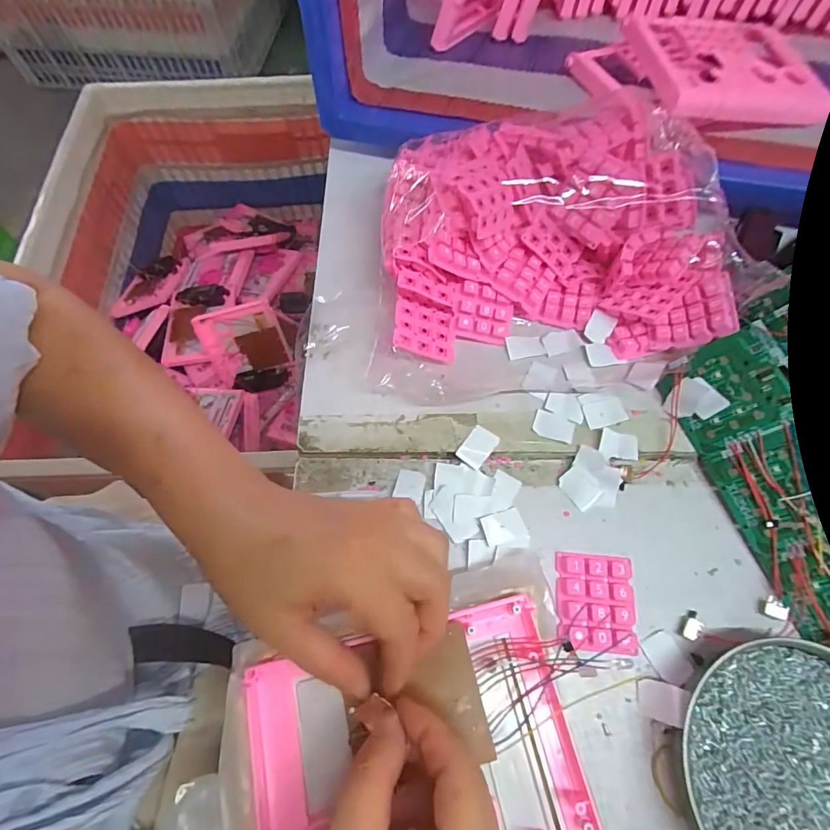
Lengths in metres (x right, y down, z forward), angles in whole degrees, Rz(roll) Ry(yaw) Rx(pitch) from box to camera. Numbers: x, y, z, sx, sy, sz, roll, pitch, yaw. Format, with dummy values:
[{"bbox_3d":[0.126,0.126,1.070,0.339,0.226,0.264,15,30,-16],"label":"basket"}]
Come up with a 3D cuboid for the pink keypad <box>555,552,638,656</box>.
[{"bbox_3d":[0.118,0.121,0.298,0.049,0.011,0.058,6,68,3],"label":"pink keypad"}]

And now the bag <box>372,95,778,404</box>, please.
[{"bbox_3d":[0.100,-0.133,0.360,0.270,0.078,0.220,-4,68,-1],"label":"bag"}]

